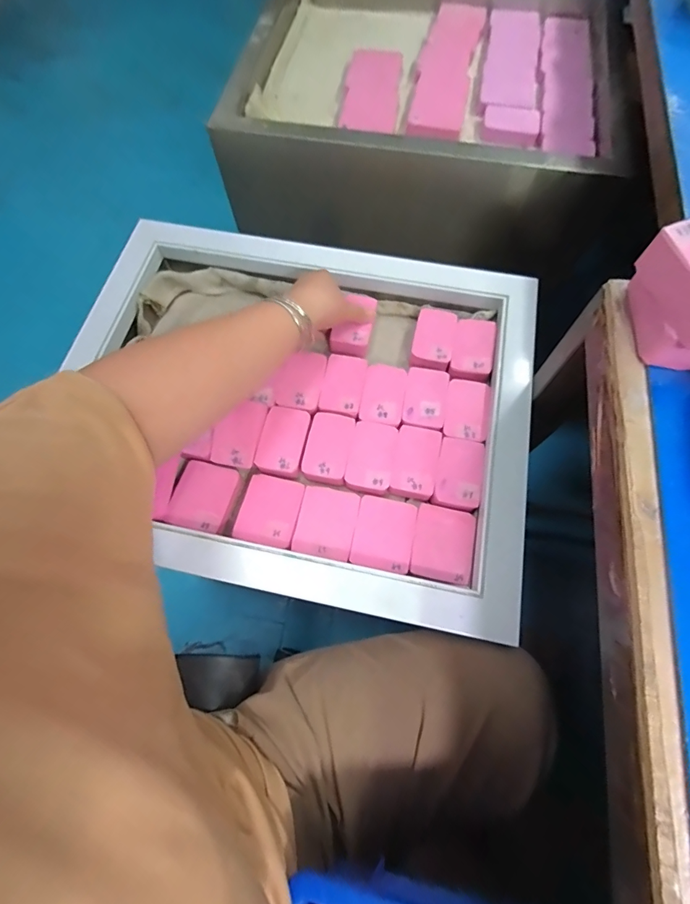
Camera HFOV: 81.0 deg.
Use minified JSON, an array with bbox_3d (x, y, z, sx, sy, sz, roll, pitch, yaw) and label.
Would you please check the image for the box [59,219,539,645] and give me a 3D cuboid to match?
[{"bbox_3d":[-0.063,-0.052,0.445,0.506,0.080,0.428,11,76,4],"label":"box"}]

